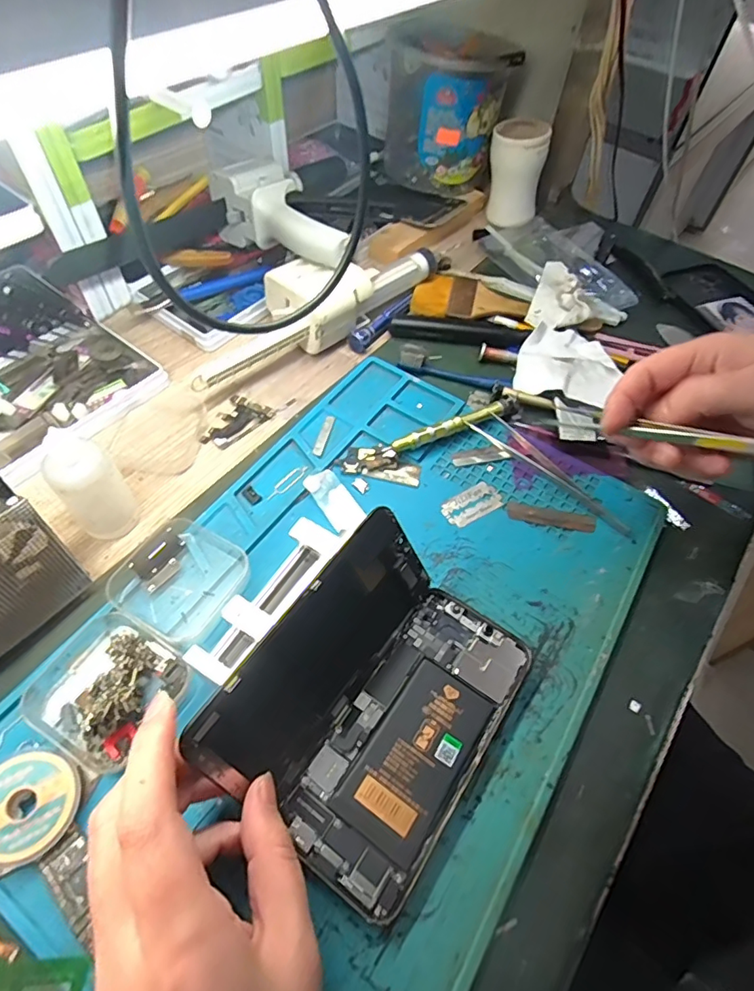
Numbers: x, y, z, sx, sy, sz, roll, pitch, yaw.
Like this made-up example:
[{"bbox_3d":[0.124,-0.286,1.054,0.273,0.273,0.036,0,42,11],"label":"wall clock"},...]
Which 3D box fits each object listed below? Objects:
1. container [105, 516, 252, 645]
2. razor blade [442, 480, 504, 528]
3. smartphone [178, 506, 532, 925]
[{"bbox_3d":[-0.110,0.048,0.296,0.059,0.019,0.061,29,59,16],"label":"container"},{"bbox_3d":[0.063,0.005,0.344,0.041,0.004,0.023,-28,61,-20],"label":"razor blade"},{"bbox_3d":[-0.001,0.089,0.247,0.117,0.055,0.142,32,60,18],"label":"smartphone"}]

